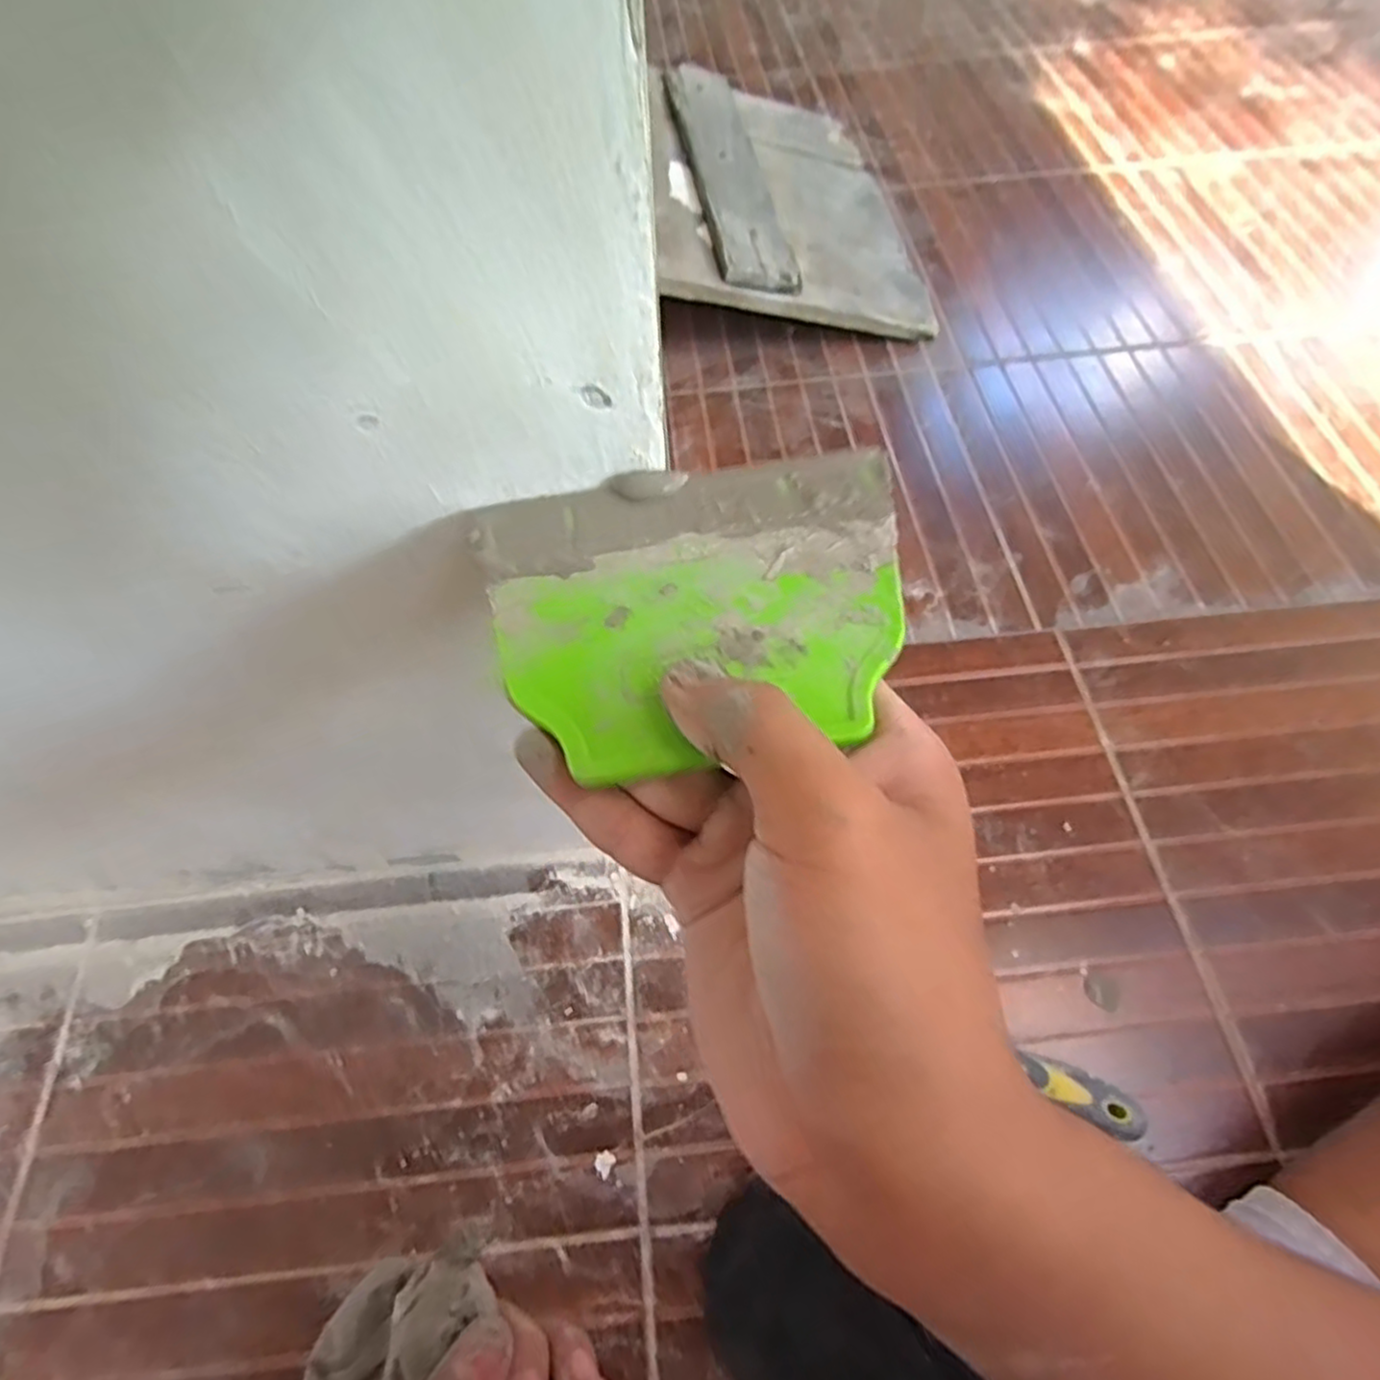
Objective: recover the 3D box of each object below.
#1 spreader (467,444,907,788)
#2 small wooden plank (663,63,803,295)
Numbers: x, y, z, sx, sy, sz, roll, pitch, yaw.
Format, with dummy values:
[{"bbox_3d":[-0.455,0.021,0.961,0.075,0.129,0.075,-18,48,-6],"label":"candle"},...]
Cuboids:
[{"bbox_3d":[0.002,-0.025,0.199,0.118,0.012,0.103,-6,59,-1],"label":"spreader"},{"bbox_3d":[0.045,-0.668,0.911,0.096,0.019,0.498,-4,62,-14],"label":"small wooden plank"}]

